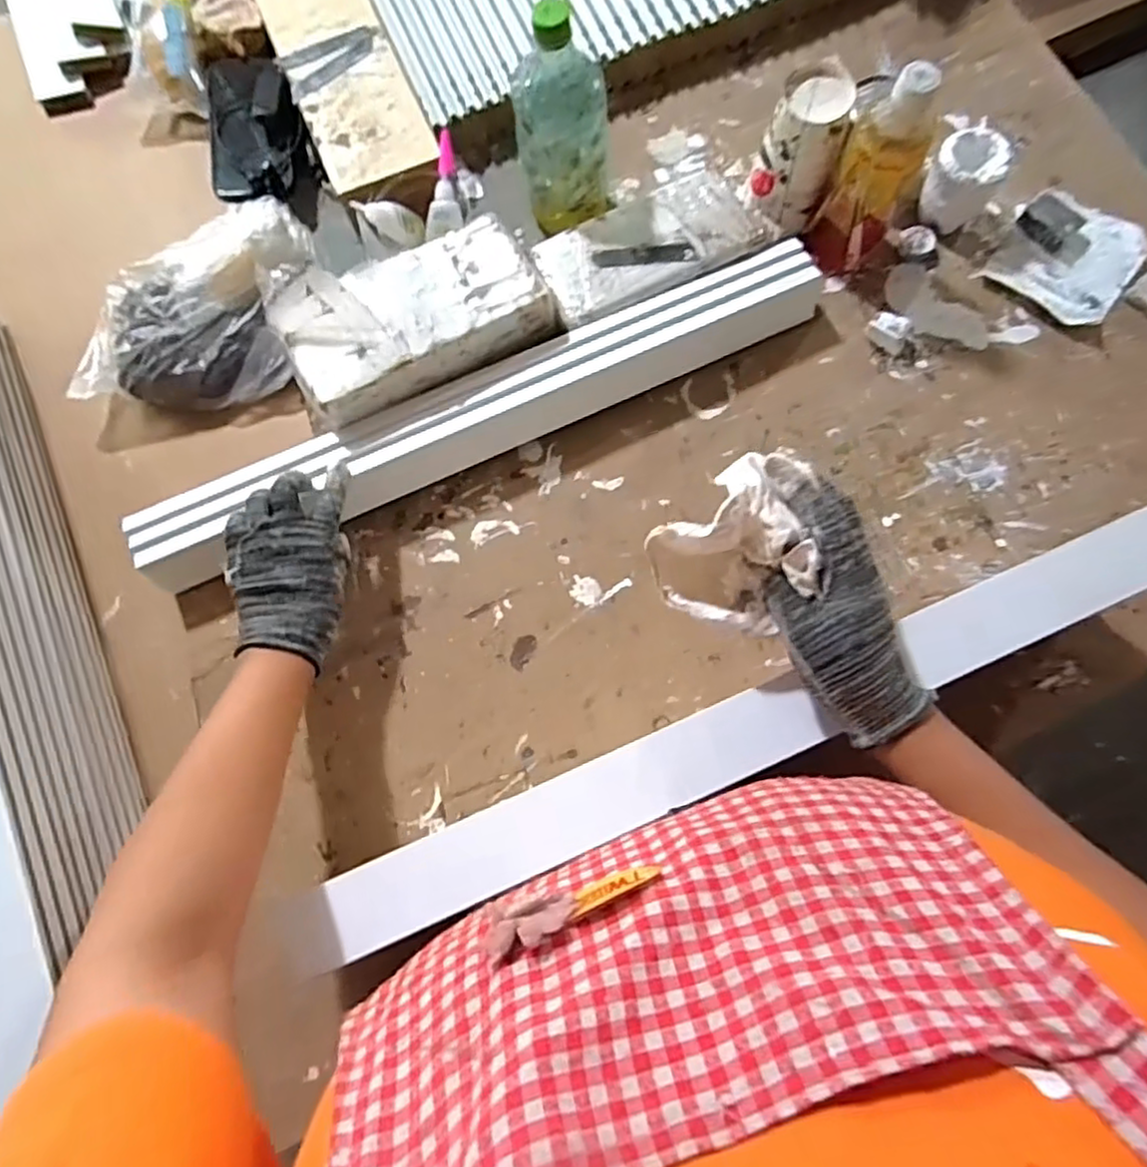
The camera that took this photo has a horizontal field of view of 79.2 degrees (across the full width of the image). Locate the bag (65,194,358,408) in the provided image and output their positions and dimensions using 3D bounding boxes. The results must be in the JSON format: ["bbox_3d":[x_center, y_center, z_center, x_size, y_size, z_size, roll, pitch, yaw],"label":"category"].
[{"bbox_3d":[-0.343,-0.241,0.656,0.253,0.067,0.145,-32,78,-6],"label":"bag"}]

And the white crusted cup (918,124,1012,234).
[{"bbox_3d":[0.369,-0.383,0.665,0.060,0.076,0.063,0,77,1],"label":"white crusted cup"}]

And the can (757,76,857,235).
[{"bbox_3d":[0.211,-0.396,0.653,0.066,0.124,0.063,0,77,1],"label":"can"}]

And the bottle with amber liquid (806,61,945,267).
[{"bbox_3d":[0.263,-0.355,0.610,0.069,0.184,0.051,30,79,8],"label":"bottle with amber liquid"}]

